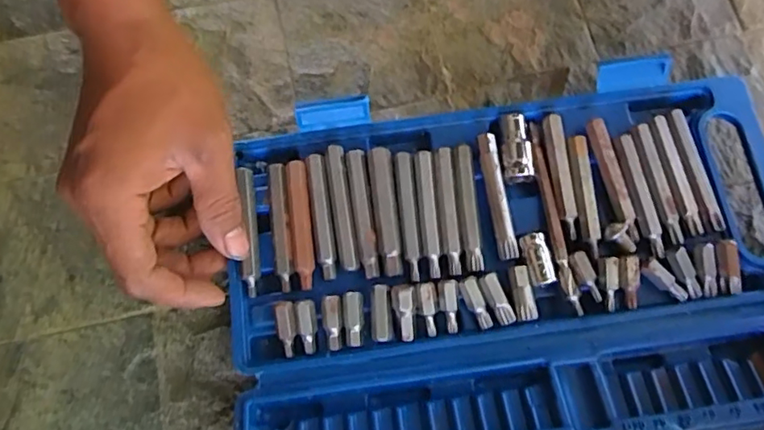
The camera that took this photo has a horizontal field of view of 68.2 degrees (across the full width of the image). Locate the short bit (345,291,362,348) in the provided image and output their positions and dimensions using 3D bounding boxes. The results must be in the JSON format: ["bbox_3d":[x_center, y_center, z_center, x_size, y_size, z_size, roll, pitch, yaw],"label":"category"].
[{"bbox_3d":[-0.015,0.055,0.300,0.009,0.006,0.028,-1,73,0],"label":"short bit"}]

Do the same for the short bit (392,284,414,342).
[{"bbox_3d":[0.012,0.052,0.300,0.011,0.006,0.030,-7,92,-1],"label":"short bit"}]

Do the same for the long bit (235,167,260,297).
[{"bbox_3d":[-0.075,0.008,0.315,0.008,0.009,0.073,-6,76,-1],"label":"long bit"}]

